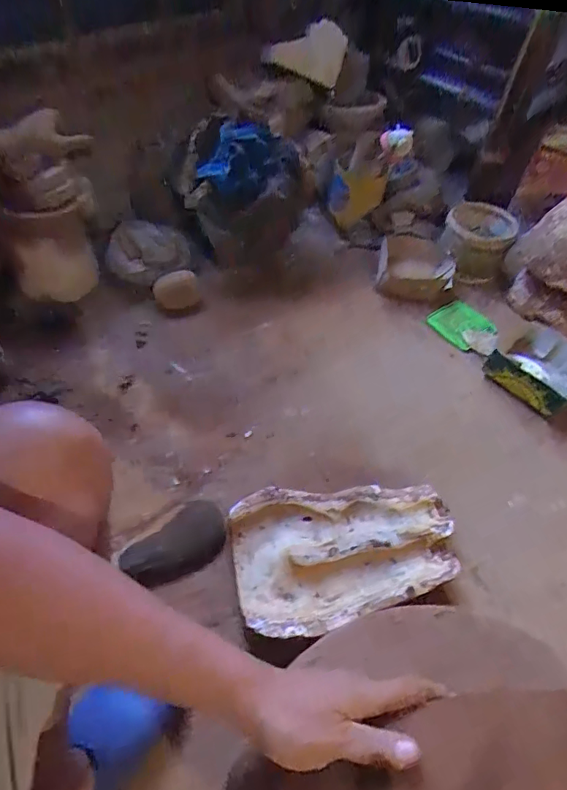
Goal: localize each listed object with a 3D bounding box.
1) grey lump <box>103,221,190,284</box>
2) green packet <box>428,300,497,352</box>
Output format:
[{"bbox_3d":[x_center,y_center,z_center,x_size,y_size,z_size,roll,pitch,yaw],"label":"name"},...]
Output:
[{"bbox_3d":[-0.344,-0.376,1.232,0.197,0.111,0.161,-3,52,-5],"label":"grey lump"},{"bbox_3d":[0.444,-0.177,1.217,0.130,0.018,0.141,-26,59,-24],"label":"green packet"}]

